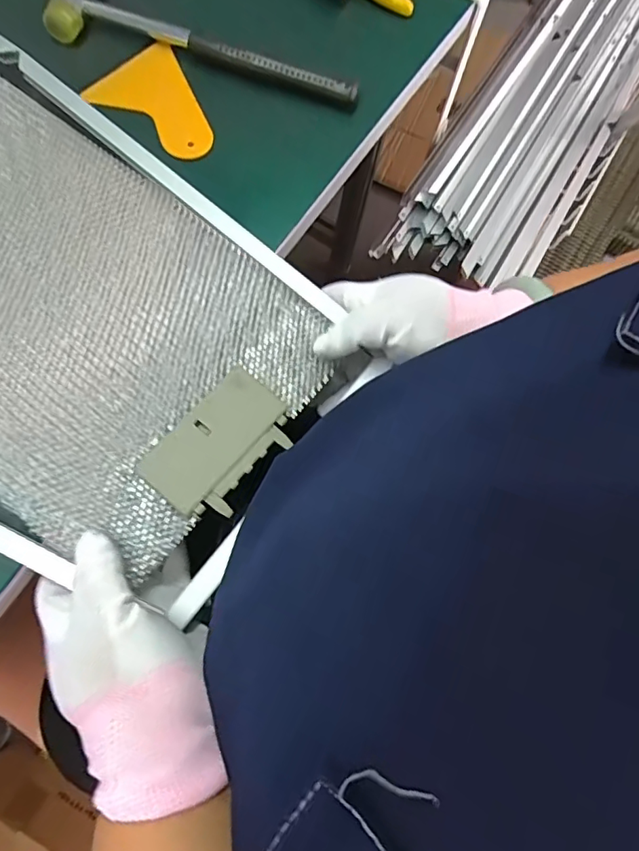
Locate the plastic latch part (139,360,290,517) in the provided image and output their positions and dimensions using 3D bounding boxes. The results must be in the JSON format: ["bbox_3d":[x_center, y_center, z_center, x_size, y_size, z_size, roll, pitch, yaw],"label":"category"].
[{"bbox_3d":[-0.056,0.010,0.299,0.054,0.009,0.084,39,74,7],"label":"plastic latch part"}]

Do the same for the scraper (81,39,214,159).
[{"bbox_3d":[-0.116,-0.251,0.396,0.101,0.009,0.074,34,74,5],"label":"scraper"}]

